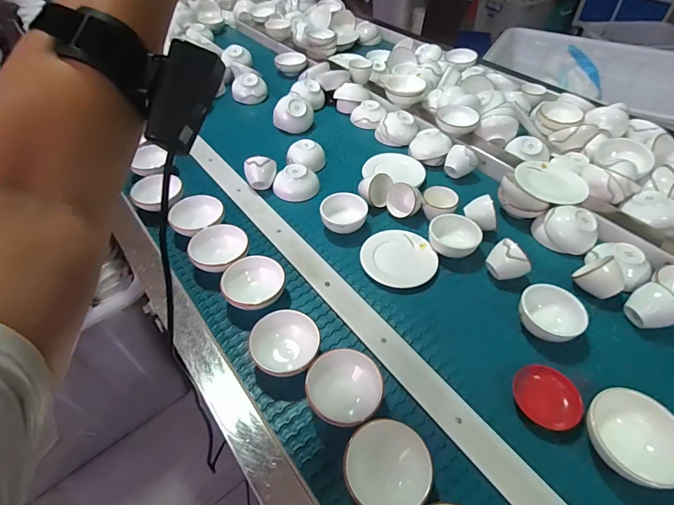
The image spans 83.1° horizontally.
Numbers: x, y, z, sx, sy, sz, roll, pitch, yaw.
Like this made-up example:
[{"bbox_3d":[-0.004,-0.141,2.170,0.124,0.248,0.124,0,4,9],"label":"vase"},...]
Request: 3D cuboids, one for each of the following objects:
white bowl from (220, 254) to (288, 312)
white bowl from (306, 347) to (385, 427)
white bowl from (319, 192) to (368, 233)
[{"bbox_3d":[-0.147,0.059,0.687,0.109,0.064,0.088,-4,48,-3],"label":"white bowl"},{"bbox_3d":[0.013,0.201,0.567,0.107,0.061,0.100,0,48,0],"label":"white bowl"},{"bbox_3d":[0.015,-0.085,0.806,0.098,0.045,0.094,0,48,0],"label":"white bowl"}]

